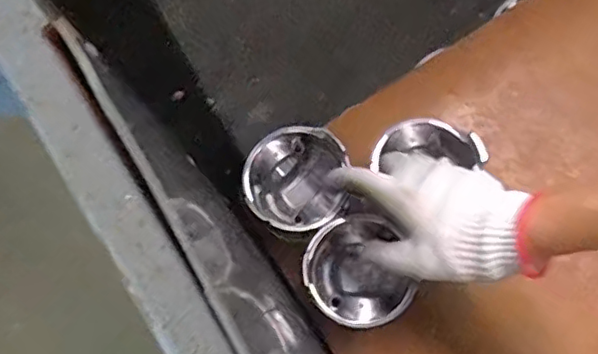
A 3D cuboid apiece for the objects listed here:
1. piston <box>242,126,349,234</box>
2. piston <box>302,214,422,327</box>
[{"bbox_3d":[-0.001,0.009,0.533,0.081,0.076,0.085,41,78,11],"label":"piston"},{"bbox_3d":[0.047,0.082,0.515,0.084,0.067,0.085,0,74,0],"label":"piston"}]

